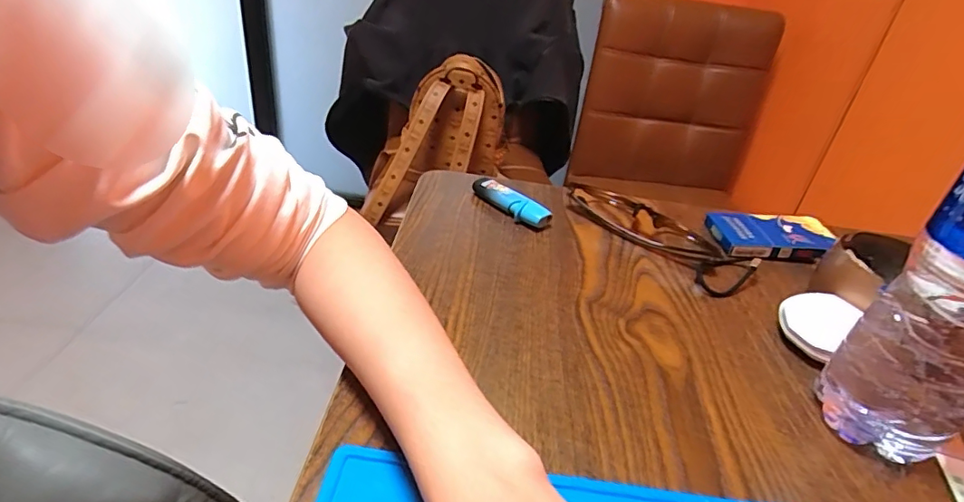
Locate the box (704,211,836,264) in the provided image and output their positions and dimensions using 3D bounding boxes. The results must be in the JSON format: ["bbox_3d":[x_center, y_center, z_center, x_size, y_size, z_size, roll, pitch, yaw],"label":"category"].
[{"bbox_3d":[0.258,-0.013,0.468,0.099,0.021,0.060,3,33,-7],"label":"box"}]

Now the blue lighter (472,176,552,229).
[{"bbox_3d":[0.024,-0.043,0.467,0.019,0.020,0.081,-22,43,-38],"label":"blue lighter"}]

